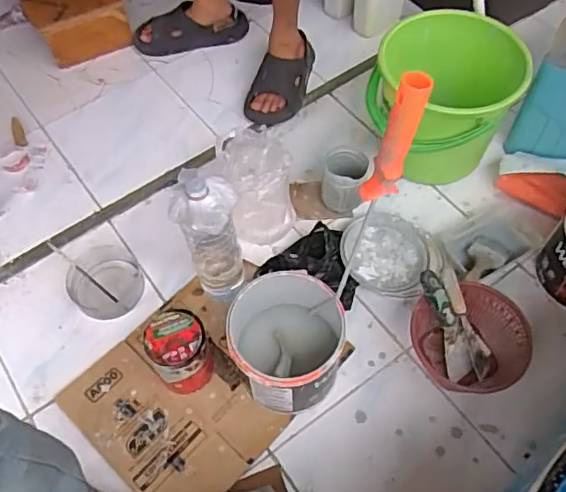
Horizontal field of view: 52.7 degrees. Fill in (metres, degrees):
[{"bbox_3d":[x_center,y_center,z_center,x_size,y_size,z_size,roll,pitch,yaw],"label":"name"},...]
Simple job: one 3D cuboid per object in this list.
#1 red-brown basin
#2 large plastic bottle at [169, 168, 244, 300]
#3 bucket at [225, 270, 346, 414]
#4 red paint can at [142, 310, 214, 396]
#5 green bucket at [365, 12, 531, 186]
[{"bbox_3d":[0.318,0.160,0.983,0.179,0.085,0.195,-35,62,-19],"label":"red-brown basin"},{"bbox_3d":[-0.116,0.011,0.944,0.094,0.297,0.100,-12,57,-5],"label":"large plastic bottle"},{"bbox_3d":[0.003,0.155,0.934,0.176,0.178,0.203,0,57,3],"label":"bucket"},{"bbox_3d":[-0.169,0.182,0.952,0.095,0.127,0.106,-22,58,-12],"label":"red paint can"},{"bbox_3d":[0.317,-0.291,1.172,0.267,0.227,0.297,18,59,14],"label":"green bucket"}]

